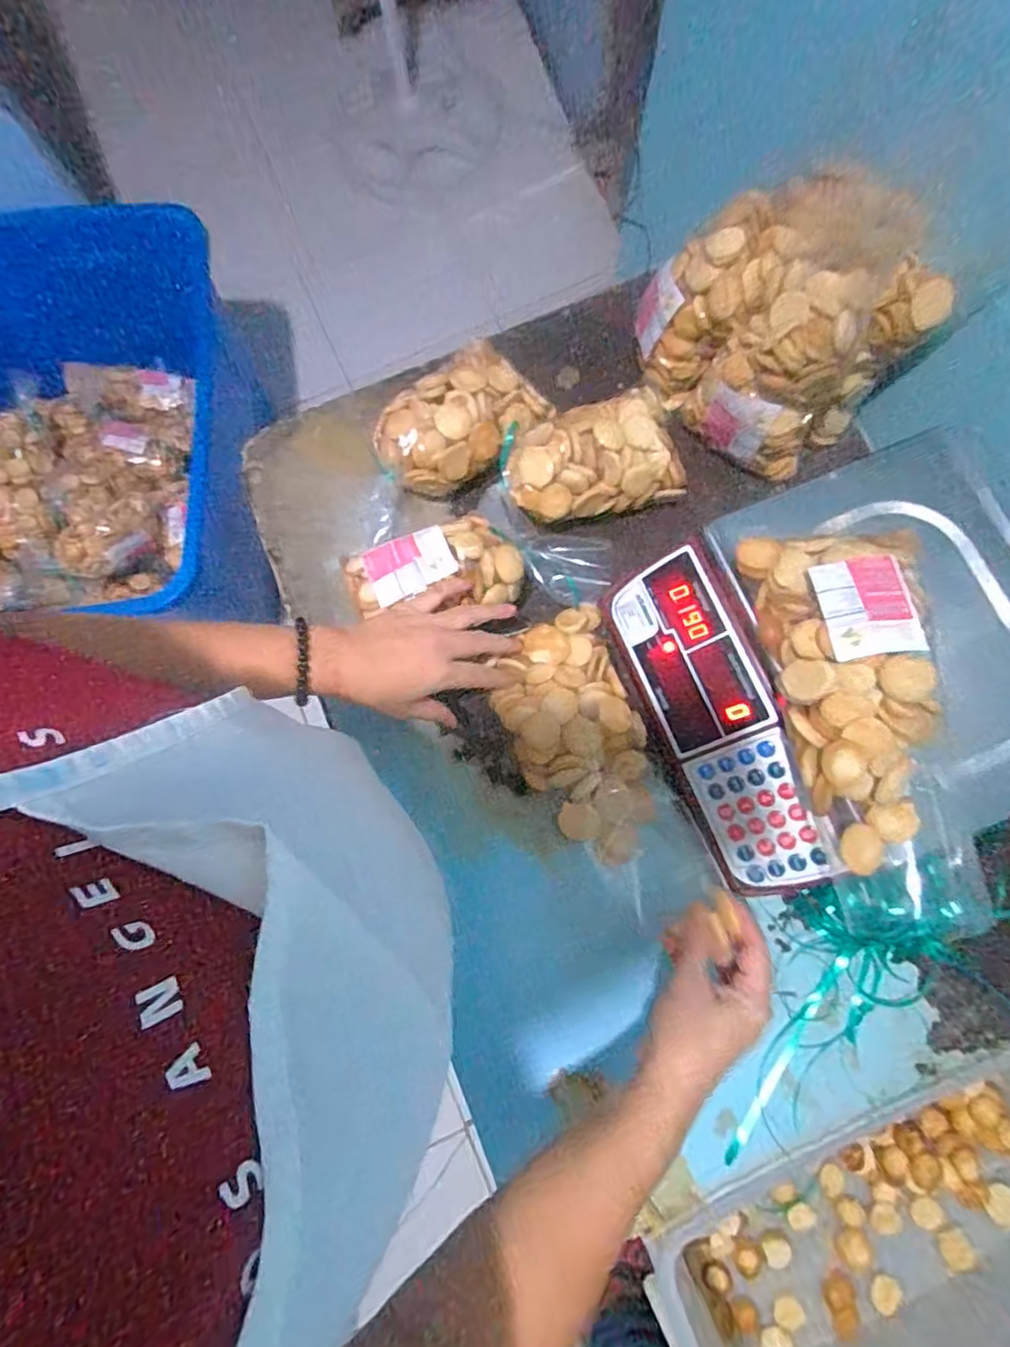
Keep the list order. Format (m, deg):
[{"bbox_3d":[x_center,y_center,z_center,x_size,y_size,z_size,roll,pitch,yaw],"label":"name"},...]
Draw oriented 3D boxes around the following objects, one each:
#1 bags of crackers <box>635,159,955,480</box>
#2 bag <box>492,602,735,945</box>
[{"bbox_3d":[0.245,-0.310,0.544,0.168,0.153,0.190,-34,80,-6],"label":"bags of crackers"},{"bbox_3d":[0.078,0.076,0.539,0.118,0.046,0.256,-25,86,-4],"label":"bag"}]

